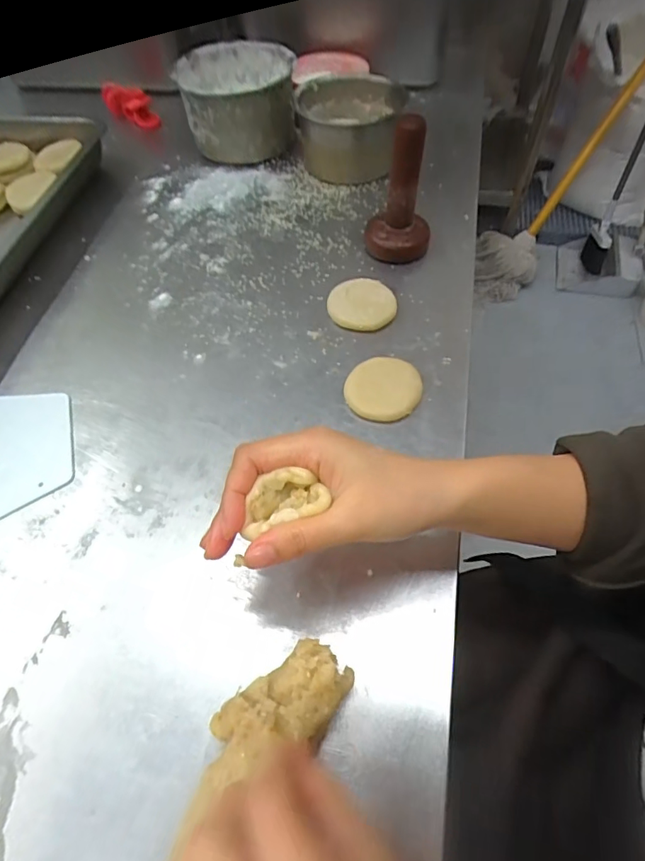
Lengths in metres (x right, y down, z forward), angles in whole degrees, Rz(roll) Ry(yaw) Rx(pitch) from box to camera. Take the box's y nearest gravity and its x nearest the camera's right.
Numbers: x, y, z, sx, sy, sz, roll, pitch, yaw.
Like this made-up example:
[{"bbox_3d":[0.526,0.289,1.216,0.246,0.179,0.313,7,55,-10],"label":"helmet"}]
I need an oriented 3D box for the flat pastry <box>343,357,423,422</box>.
[{"bbox_3d":[0.052,-0.037,0.418,0.062,0.017,0.058,-2,56,3],"label":"flat pastry"}]

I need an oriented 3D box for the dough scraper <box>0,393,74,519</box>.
[{"bbox_3d":[-0.253,0.015,0.406,0.088,0.005,0.122,-17,57,-7],"label":"dough scraper"}]

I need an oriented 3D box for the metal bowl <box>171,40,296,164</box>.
[{"bbox_3d":[-0.105,-0.422,0.636,0.135,0.097,0.146,-3,56,2],"label":"metal bowl"}]

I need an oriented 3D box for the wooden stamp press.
[{"bbox_3d":[0.078,-0.239,0.491,0.067,0.122,0.058,6,57,7],"label":"wooden stamp press"}]

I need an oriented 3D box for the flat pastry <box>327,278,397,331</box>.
[{"bbox_3d":[0.038,-0.123,0.479,0.065,0.013,0.061,3,57,6],"label":"flat pastry"}]

